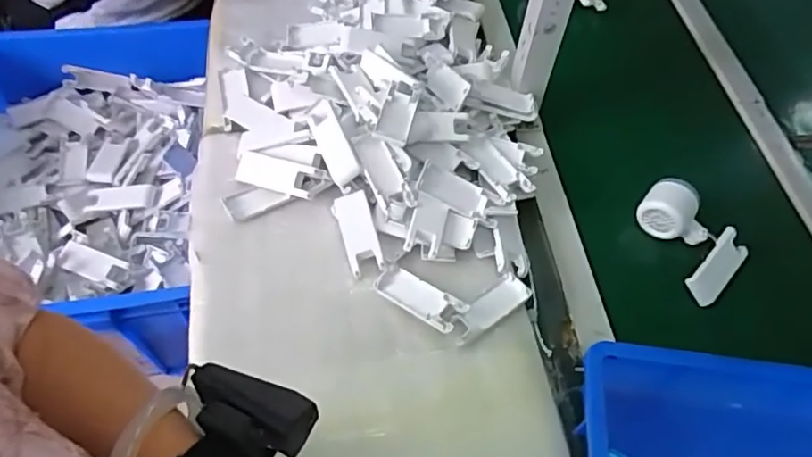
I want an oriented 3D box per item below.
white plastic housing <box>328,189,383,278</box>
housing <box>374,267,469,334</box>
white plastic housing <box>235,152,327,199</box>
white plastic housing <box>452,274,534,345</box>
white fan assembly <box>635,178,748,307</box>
[{"bbox_3d":[-0.054,0.006,0.684,0.043,0.009,0.102,-22,67,-1],"label":"white plastic housing"},{"bbox_3d":[0.014,0.073,0.644,0.101,0.019,0.039,34,60,18],"label":"housing"},{"bbox_3d":[-0.150,-0.063,0.714,0.107,0.016,0.039,16,84,10],"label":"white plastic housing"},{"bbox_3d":[0.089,0.086,0.640,0.103,0.014,0.033,-35,64,-23],"label":"white plastic housing"},{"bbox_3d":[0.331,0.009,0.698,0.129,0.056,0.094,38,62,20],"label":"white fan assembly"}]

